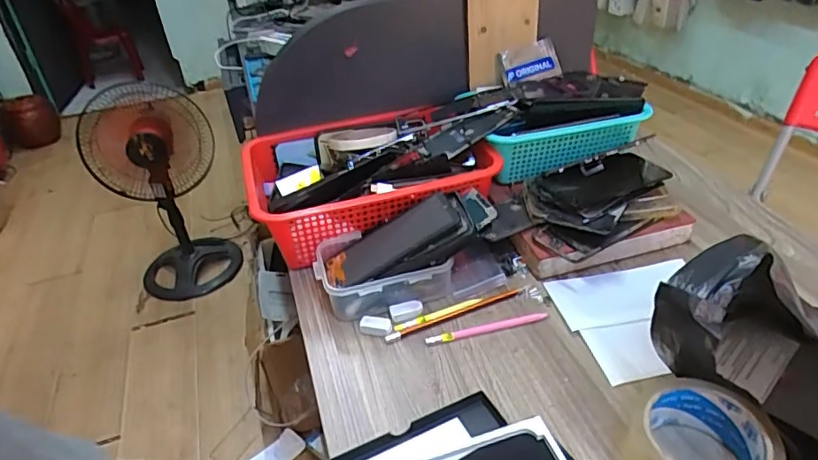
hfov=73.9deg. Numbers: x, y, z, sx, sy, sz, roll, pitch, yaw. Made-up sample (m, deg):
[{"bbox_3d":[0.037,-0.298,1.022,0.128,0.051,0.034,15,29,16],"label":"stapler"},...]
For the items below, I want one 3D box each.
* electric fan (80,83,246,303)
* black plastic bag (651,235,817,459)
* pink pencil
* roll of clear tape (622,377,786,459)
[{"bbox_3d":[-0.764,-0.125,1.739,0.312,0.629,0.364,11,39,21],"label":"electric fan"},{"bbox_3d":[0.296,0.106,0.398,0.195,0.145,0.179,-24,40,-25],"label":"black plastic bag"},{"bbox_3d":[0.079,0.099,0.550,0.125,0.005,0.012,-10,36,-7],"label":"pink pencil"},{"bbox_3d":[0.214,0.165,0.401,0.092,0.056,0.096,-3,36,2],"label":"roll of clear tape"}]

